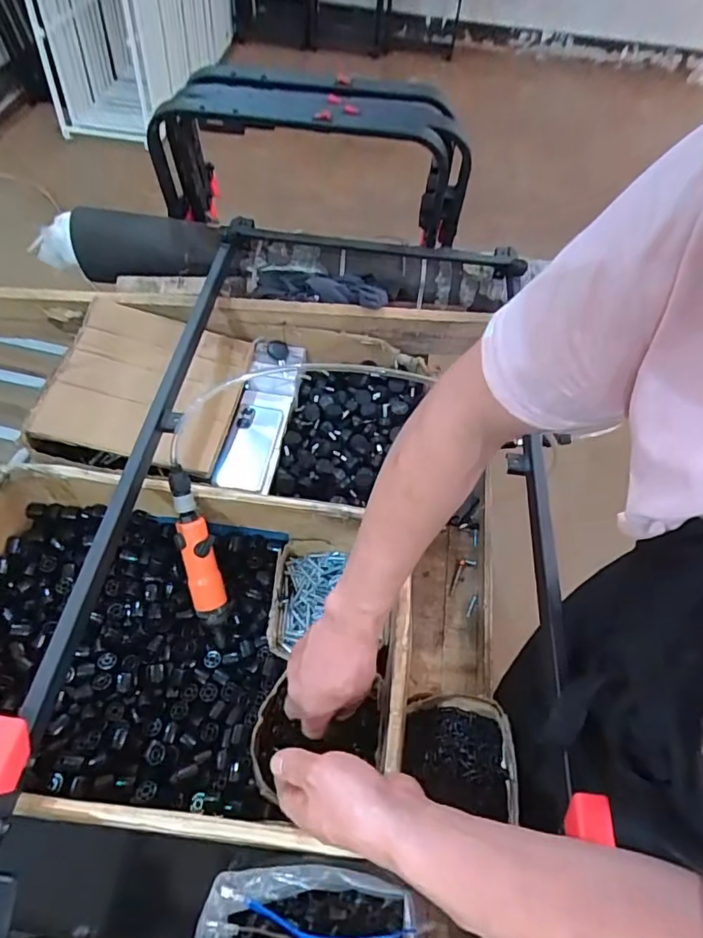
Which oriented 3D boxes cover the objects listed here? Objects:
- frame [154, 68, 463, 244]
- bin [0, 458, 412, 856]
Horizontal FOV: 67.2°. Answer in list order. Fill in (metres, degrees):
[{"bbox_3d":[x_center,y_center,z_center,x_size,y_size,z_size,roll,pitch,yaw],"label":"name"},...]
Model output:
[{"bbox_3d":[-0.065,-0.552,0.934,0.529,0.206,0.208,9,56,2],"label":"frame"},{"bbox_3d":[-0.211,0.192,0.616,0.499,0.137,0.330,6,56,0],"label":"bin"}]

